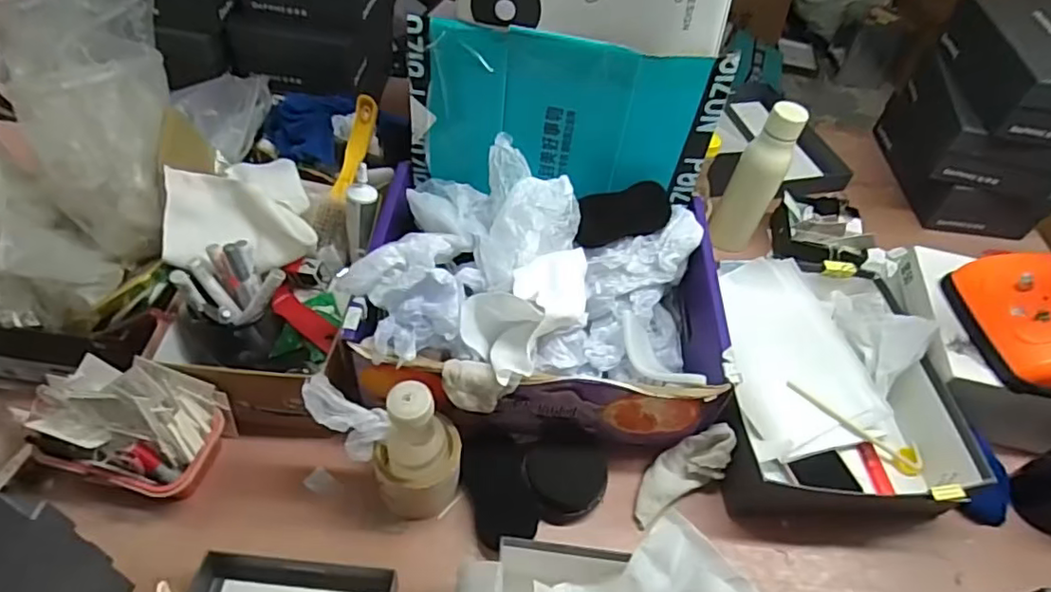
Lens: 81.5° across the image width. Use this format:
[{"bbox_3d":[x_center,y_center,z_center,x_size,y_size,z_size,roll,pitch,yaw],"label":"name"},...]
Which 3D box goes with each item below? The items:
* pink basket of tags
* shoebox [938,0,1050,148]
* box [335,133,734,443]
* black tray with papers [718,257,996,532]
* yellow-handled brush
[{"bbox_3d":[-0.406,0.129,0.620,0.176,0.110,0.105,12,50,4],"label":"pink basket of tags"},{"bbox_3d":[0.766,-0.351,0.929,0.146,0.103,0.323,9,49,1],"label":"shoebox"},{"bbox_3d":[0.018,-0.007,0.710,0.400,0.157,0.302,5,50,-3],"label":"box"},{"bbox_3d":[0.351,0.102,0.749,0.283,0.104,0.320,4,50,-4],"label":"black tray with papers"},{"bbox_3d":[-0.233,-0.155,0.797,0.045,0.033,0.210,12,83,4],"label":"yellow-handled brush"}]

